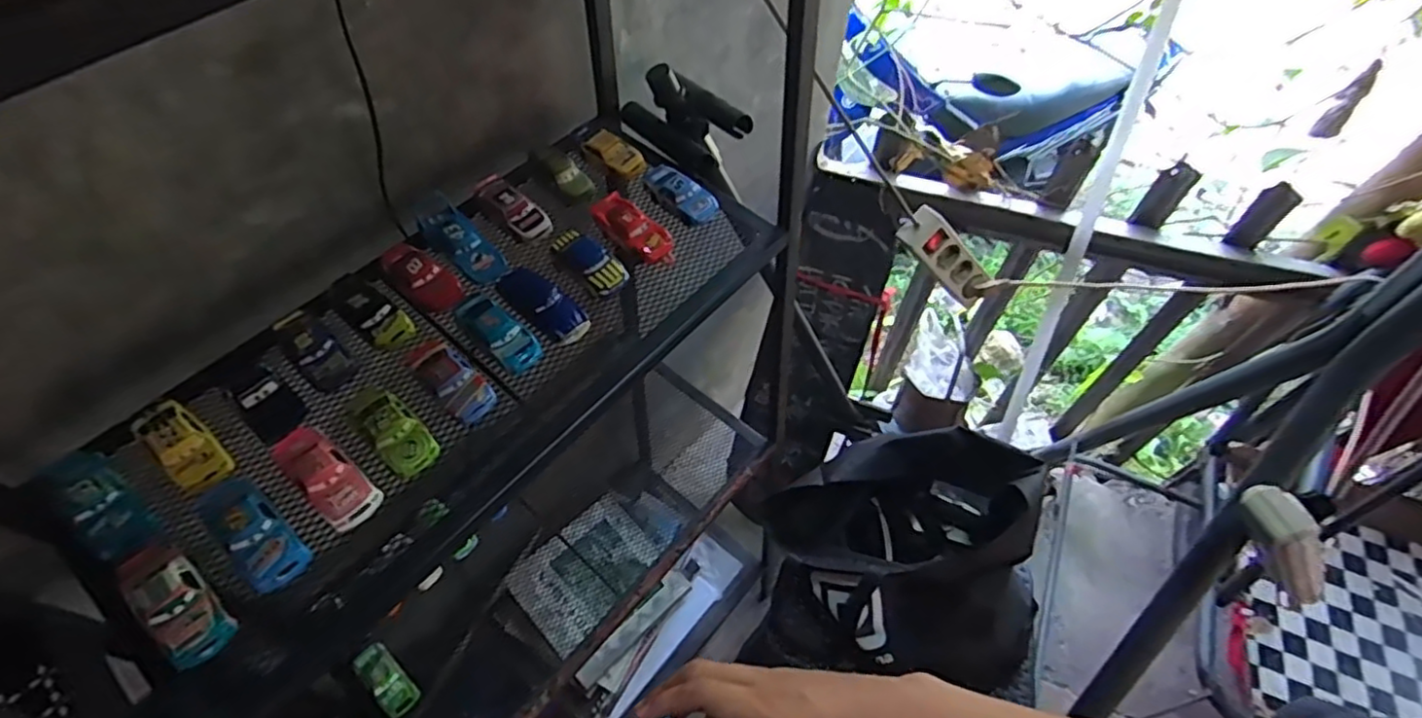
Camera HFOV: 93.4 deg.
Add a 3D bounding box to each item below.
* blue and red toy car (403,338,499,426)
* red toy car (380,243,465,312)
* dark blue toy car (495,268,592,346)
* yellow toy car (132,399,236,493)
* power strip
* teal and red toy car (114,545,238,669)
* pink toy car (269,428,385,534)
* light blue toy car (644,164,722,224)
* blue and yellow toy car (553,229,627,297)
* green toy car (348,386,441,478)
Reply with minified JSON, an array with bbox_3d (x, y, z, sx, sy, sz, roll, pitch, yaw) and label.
[{"bbox_3d":[-0.199,0.011,0.503,0.089,0.021,0.034,40,64,22],"label":"blue and red toy car"},{"bbox_3d":[-0.240,-0.070,0.552,0.078,0.021,0.033,37,62,20],"label":"red toy car"},{"bbox_3d":[-0.140,-0.048,0.548,0.095,0.019,0.034,37,63,20],"label":"dark blue toy car"},{"bbox_3d":[-0.365,0.058,0.462,0.075,0.018,0.034,38,63,20],"label":"yellow toy car"},{"bbox_3d":[0.324,-0.136,0.910,0.056,0.184,0.033,-24,48,34],"label":"power strip"},{"bbox_3d":[-0.329,0.145,0.408,0.082,0.024,0.036,35,62,19],"label":"teal and red toy car"},{"bbox_3d":[-0.263,0.079,0.455,0.080,0.021,0.034,34,62,19],"label":"pink toy car"},{"bbox_3d":[-0.029,-0.154,0.613,0.036,0.018,0.075,-38,66,-24],"label":"light blue toy car"},{"bbox_3d":[-0.101,-0.082,0.560,0.034,0.018,0.065,-39,66,-24],"label":"blue and yellow toy car"},{"bbox_3d":[-0.228,0.046,0.479,0.034,0.019,0.081,-35,64,-23],"label":"green toy car"}]

